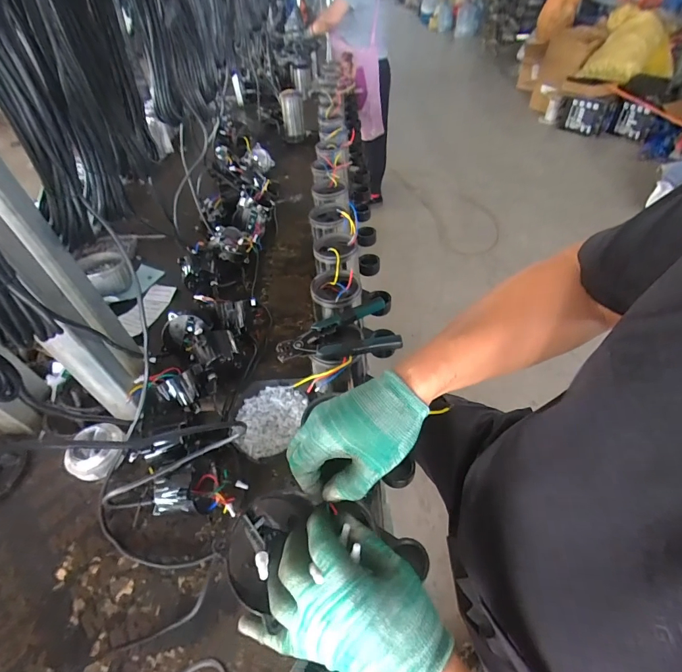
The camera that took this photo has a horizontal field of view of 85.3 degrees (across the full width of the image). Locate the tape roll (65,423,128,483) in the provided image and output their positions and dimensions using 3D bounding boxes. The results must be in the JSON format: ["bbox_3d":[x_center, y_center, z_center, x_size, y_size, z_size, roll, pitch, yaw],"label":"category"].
[{"bbox_3d":[-0.429,0.202,0.651,0.081,0.037,0.094,8,49,8],"label":"tape roll"}]

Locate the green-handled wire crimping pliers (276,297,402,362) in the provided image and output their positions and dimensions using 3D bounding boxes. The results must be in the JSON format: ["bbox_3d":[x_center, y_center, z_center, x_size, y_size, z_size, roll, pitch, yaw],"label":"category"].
[{"bbox_3d":[-0.006,-0.001,0.558,0.183,0.034,0.102,-13,48,-6],"label":"green-handled wire crimping pliers"}]

